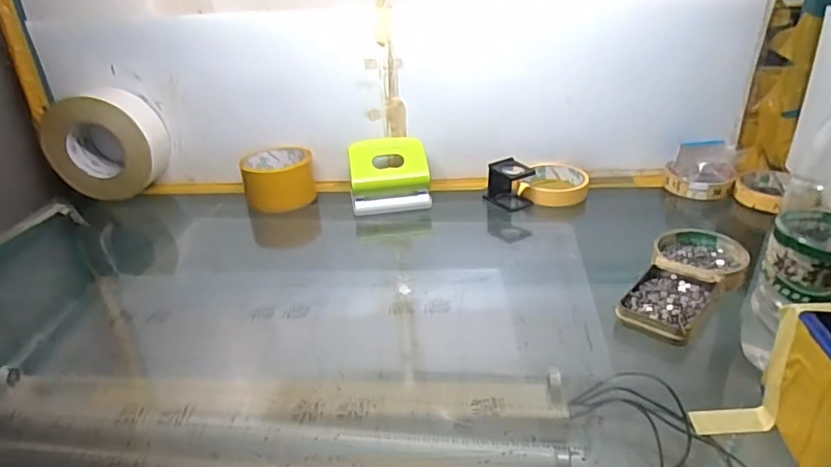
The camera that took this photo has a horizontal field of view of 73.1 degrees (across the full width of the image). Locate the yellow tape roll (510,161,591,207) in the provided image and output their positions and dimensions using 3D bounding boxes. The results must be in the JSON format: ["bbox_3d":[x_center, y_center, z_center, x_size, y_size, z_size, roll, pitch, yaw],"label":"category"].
[{"bbox_3d":[0.177,-0.066,0.732,0.091,0.030,0.091,6,29,16],"label":"yellow tape roll"}]

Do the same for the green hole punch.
[{"bbox_3d":[-0.034,-0.073,0.713,0.101,0.084,0.047,-8,28,-9],"label":"green hole punch"}]

